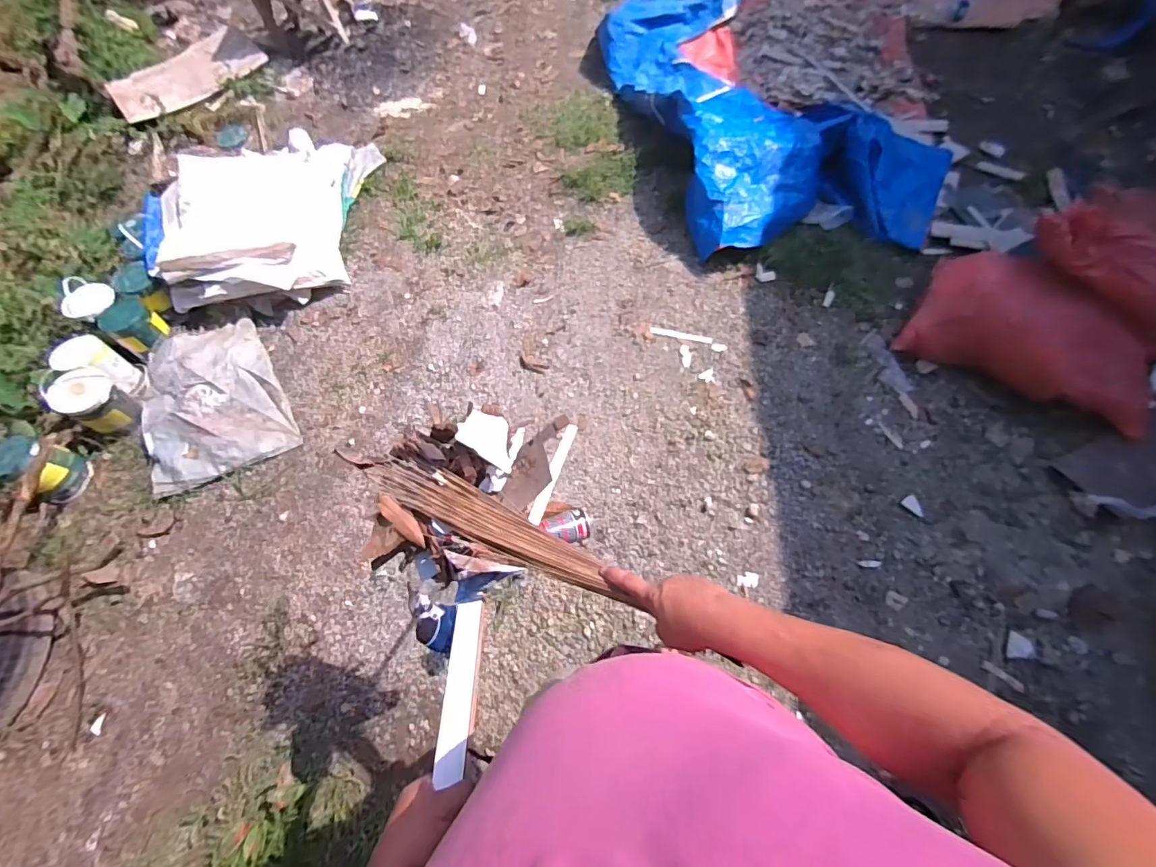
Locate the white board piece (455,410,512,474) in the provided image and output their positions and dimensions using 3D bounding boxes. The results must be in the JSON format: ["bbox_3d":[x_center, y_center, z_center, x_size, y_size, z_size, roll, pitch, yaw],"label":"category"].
[{"bbox_3d":[-0.128,0.007,0.729,0.094,0.006,0.062,35,77,-9],"label":"white board piece"}]

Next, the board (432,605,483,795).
[{"bbox_3d":[-0.148,0.314,0.623,0.042,0.018,0.223,-6,37,0],"label":"board"}]

